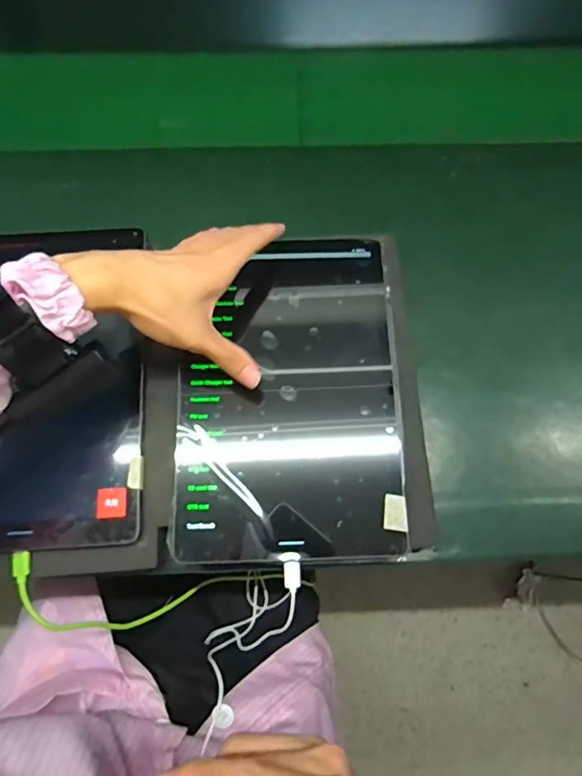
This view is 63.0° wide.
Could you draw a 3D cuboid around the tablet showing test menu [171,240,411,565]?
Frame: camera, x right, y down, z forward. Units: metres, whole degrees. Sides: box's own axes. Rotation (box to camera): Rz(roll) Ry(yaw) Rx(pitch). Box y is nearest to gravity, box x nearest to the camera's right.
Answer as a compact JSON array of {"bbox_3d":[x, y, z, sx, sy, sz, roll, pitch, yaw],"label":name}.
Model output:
[{"bbox_3d":[-0.002,0.001,0.366,0.165,0.011,0.245,-1,73,-1],"label":"tablet showing test menu"}]

